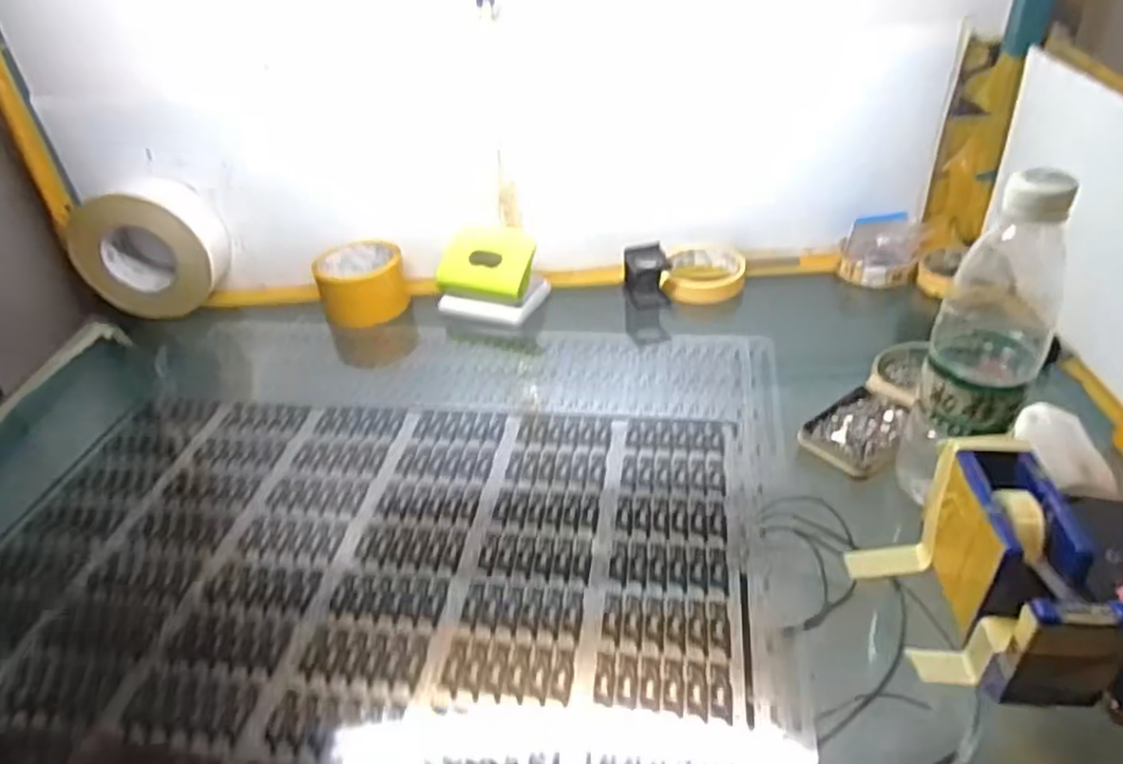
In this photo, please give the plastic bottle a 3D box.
[{"bbox_3d":[0.261,-0.019,0.453,0.063,0.214,0.071,24,45,35],"label":"plastic bottle"}]

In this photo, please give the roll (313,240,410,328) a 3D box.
[{"bbox_3d":[-0.209,-0.104,0.775,0.088,0.057,0.088,-4,35,3],"label":"roll"}]

